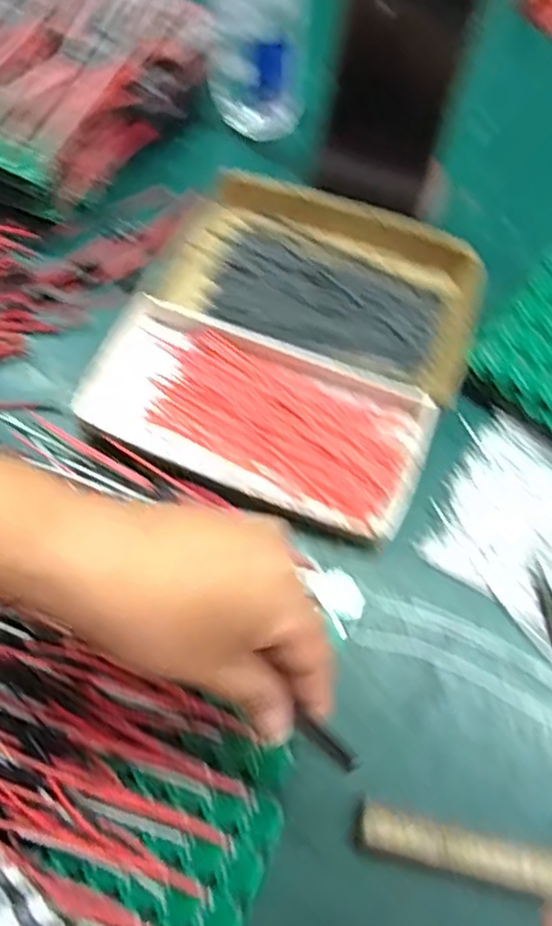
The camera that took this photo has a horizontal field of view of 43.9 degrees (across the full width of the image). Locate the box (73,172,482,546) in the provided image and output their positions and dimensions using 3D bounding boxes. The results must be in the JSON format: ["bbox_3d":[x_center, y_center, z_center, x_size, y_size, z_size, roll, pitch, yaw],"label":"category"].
[{"bbox_3d":[0.010,-0.076,0.421,0.197,0.024,0.209,23,67,7],"label":"box"}]

